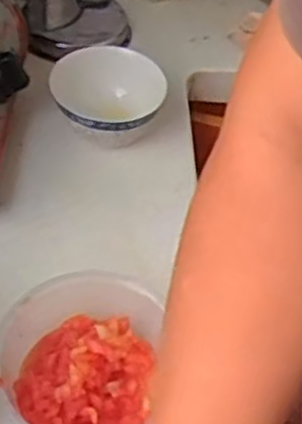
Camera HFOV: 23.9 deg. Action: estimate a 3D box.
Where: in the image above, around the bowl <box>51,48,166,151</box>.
[{"bbox_3d":[-0.047,-0.114,0.715,0.095,0.058,0.116,17,51,8],"label":"bowl"}]

